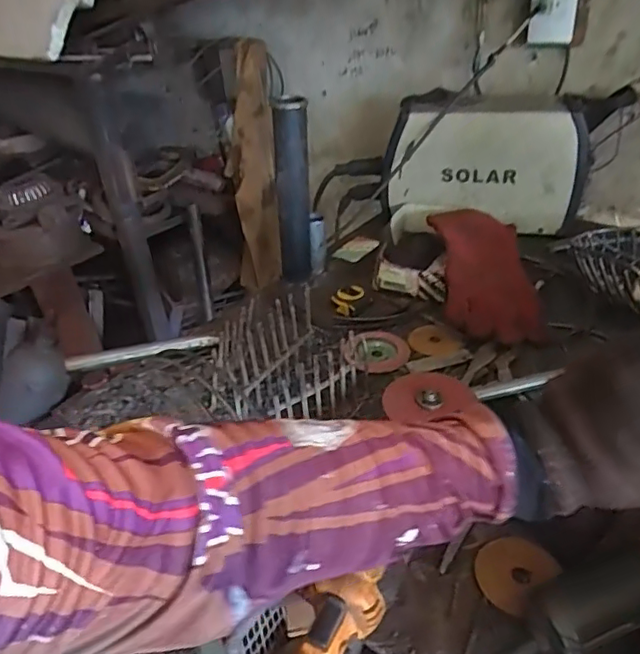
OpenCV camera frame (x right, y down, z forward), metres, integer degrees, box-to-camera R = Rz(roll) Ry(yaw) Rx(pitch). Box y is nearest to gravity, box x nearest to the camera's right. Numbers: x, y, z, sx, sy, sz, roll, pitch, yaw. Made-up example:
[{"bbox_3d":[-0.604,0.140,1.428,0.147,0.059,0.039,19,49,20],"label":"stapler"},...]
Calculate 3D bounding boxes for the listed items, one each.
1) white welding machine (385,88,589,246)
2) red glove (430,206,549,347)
[{"bbox_3d":[0.306,-0.308,1.055,0.353,0.251,0.110,0,22,10],"label":"white welding machine"},{"bbox_3d":[0.253,-0.088,0.869,0.123,0.057,0.312,-2,35,5],"label":"red glove"}]

